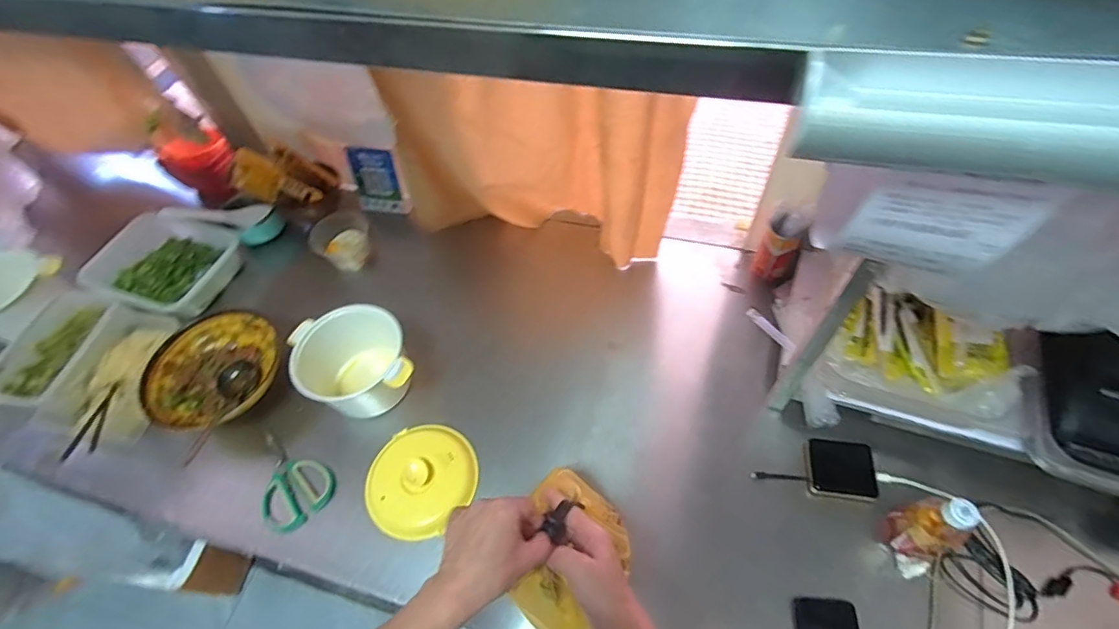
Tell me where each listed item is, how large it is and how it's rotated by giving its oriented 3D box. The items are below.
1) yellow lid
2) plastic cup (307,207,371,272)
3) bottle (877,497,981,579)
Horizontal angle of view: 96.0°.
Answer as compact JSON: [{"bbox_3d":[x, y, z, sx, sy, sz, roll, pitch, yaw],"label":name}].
[{"bbox_3d":[-0.218,0.248,0.776,0.157,0.047,0.168,-2,56,4],"label":"yellow lid"},{"bbox_3d":[-0.433,-0.152,1.041,0.097,0.087,0.112,20,60,17],"label":"plastic cup"},{"bbox_3d":[0.470,0.273,0.631,0.073,0.131,0.074,-23,57,-10],"label":"bottle"}]

